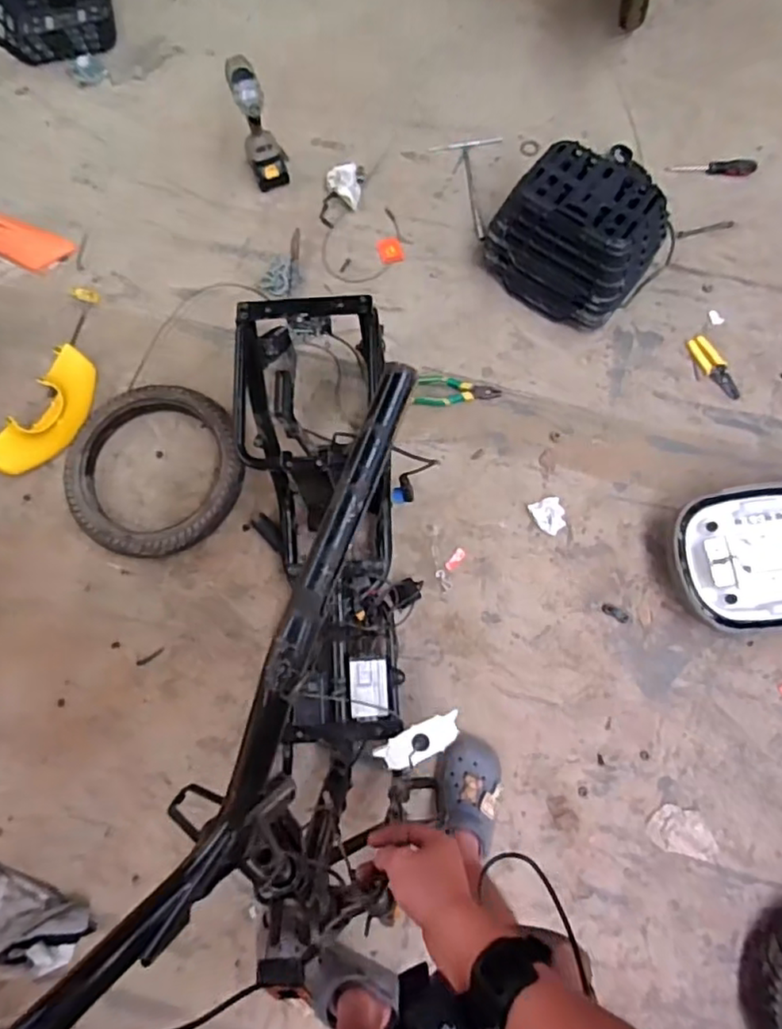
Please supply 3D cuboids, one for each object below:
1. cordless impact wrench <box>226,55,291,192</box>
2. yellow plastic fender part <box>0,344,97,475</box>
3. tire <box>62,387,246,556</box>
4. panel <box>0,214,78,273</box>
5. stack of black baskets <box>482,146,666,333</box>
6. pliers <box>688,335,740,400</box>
[{"bbox_3d":[-0.297,-0.877,1.444,0.091,0.237,0.135,-16,76,-3],"label":"cordless impact wrench"},{"bbox_3d":[-0.710,-0.200,1.332,0.110,0.107,0.296,30,77,10],"label":"yellow plastic fender part"},{"bbox_3d":[-0.489,-0.098,1.324,0.349,0.068,0.372,0,76,1],"label":"tire"},{"bbox_3d":[-0.907,-0.654,1.511,0.300,0.025,0.095,20,91,0],"label":"panel"},{"bbox_3d":[0.398,-0.588,1.355,0.317,0.221,0.263,36,78,11],"label":"stack of black baskets"},{"bbox_3d":[0.705,-0.320,1.382,0.050,0.011,0.158,-26,77,-6],"label":"pliers"}]

